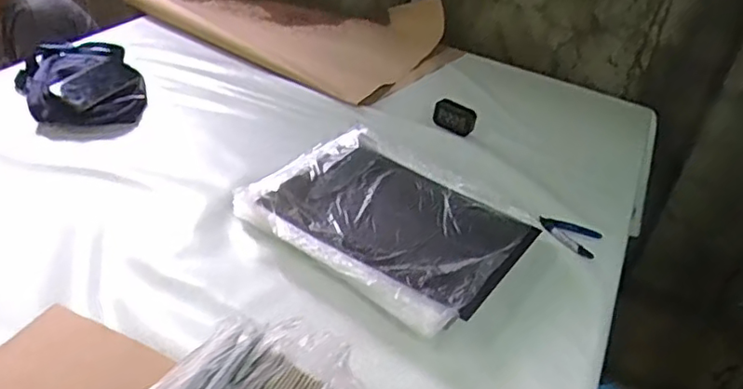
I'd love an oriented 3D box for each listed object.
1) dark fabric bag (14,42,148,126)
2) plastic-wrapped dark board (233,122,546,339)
[{"bbox_3d":[-0.589,-0.238,1.220,0.226,0.070,0.336,-16,41,-28],"label":"dark fabric bag"},{"bbox_3d":[0.031,0.034,0.949,0.403,0.059,0.313,26,39,25],"label":"plastic-wrapped dark board"}]

